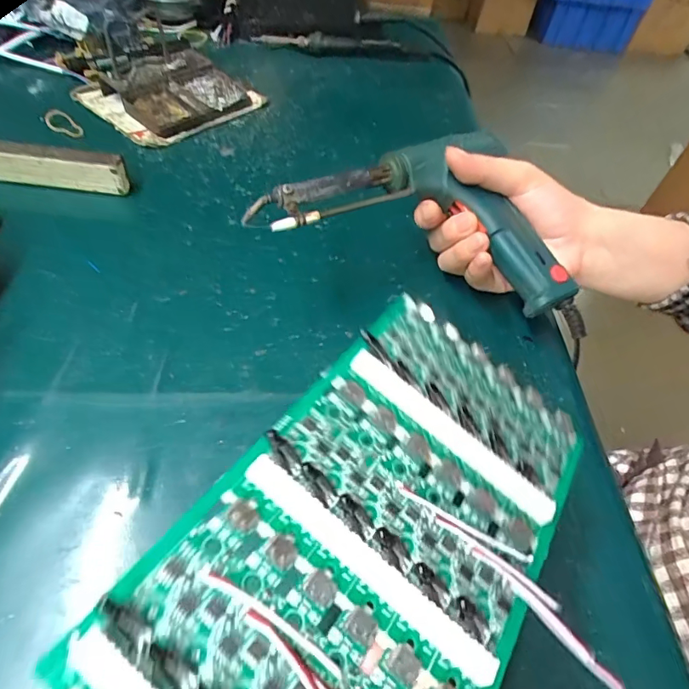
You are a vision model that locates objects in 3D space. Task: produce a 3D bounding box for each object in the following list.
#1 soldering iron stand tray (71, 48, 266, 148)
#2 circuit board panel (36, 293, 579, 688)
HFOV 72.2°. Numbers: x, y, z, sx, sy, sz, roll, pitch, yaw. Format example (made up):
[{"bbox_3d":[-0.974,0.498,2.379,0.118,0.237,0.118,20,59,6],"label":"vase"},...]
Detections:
[{"bbox_3d":[-0.192,-0.275,0.509,0.148,0.038,0.148,35,56,21],"label":"soldering iron stand tray"},{"bbox_3d":[0.017,0.059,0.164,0.104,0.008,0.186,39,51,8],"label":"circuit board panel"}]

